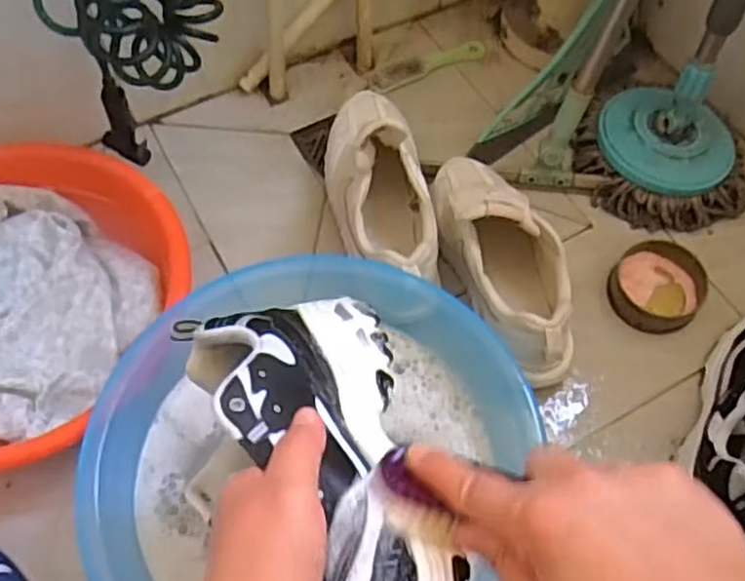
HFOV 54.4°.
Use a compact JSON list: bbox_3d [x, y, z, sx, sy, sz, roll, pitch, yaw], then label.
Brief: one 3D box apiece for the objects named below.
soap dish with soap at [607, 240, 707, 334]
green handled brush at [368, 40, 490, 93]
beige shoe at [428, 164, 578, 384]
[{"bbox_3d":[0.309,-0.003,0.790,0.097,0.035,0.104,1,62,-1],"label":"soap dish with soap"},{"bbox_3d":[0.072,-0.299,0.955,0.167,0.020,0.035,-21,65,-13],"label":"green handled brush"},{"bbox_3d":[0.135,-0.042,0.746,0.099,0.153,0.269,-9,63,-7],"label":"beige shoe"}]

